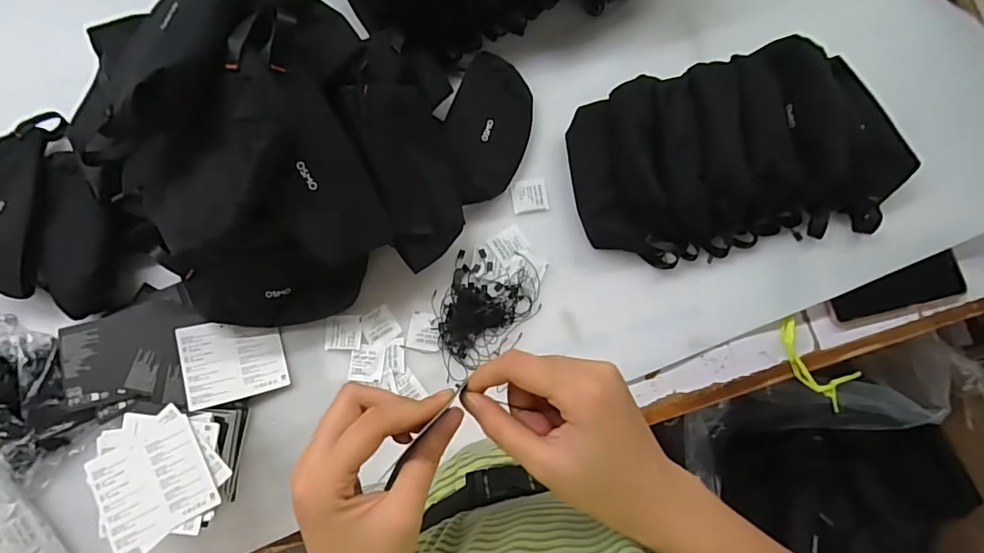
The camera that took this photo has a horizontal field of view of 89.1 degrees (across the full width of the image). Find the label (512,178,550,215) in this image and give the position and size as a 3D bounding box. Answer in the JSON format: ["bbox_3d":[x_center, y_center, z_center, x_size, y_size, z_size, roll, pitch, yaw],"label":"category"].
[{"bbox_3d":[0.046,-0.097,0.598,0.042,0.004,0.040,-7,82,-3],"label":"label"}]

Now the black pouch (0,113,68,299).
[{"bbox_3d":[-0.534,-0.083,0.545,0.093,0.029,0.207,0,82,-2],"label":"black pouch"}]

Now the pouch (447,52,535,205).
[{"bbox_3d":[-0.004,-0.170,0.589,0.094,0.038,0.176,13,81,0],"label":"pouch"}]

